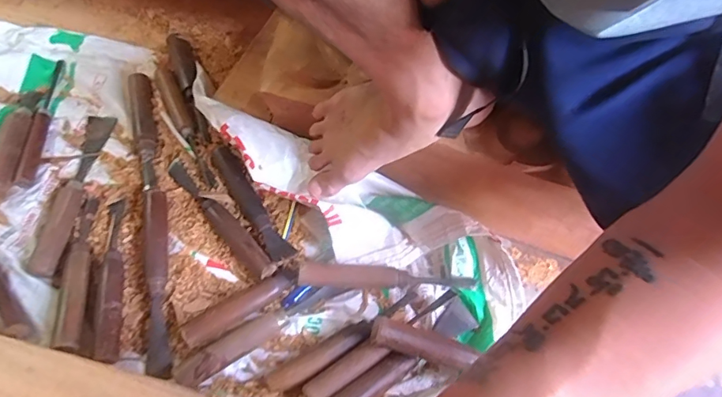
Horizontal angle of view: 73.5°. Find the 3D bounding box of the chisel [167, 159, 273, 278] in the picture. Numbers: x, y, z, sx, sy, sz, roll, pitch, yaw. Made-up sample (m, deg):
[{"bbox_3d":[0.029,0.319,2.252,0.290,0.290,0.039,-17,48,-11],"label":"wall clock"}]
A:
[{"bbox_3d":[-0.181,0.020,0.613,0.029,0.022,0.215,-39,70,-23],"label":"chisel"}]

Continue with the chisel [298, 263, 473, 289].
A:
[{"bbox_3d":[0.033,0.095,0.575,0.212,0.034,0.027,3,60,-3],"label":"chisel"}]

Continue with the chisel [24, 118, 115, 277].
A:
[{"bbox_3d":[-0.374,-0.016,0.620,0.038,0.021,0.241,5,60,-2],"label":"chisel"}]

